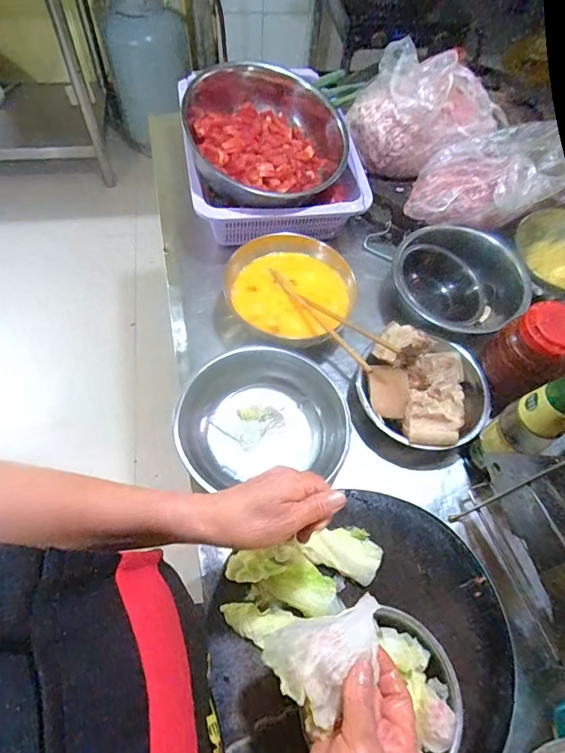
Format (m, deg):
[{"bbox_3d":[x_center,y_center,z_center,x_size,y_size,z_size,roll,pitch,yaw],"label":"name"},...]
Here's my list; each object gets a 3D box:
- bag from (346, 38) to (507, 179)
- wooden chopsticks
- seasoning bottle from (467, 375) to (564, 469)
[{"bbox_3d":[0.231,-0.430,0.746,0.222,0.135,0.159,30,63,12],"label":"bag"},{"bbox_3d":[0.060,-0.090,0.638,0.061,0.020,0.222,-33,55,-20],"label":"wooden chopsticks"},{"bbox_3d":[0.274,0.050,0.492,0.058,0.236,0.057,-24,66,-16],"label":"seasoning bottle"}]

